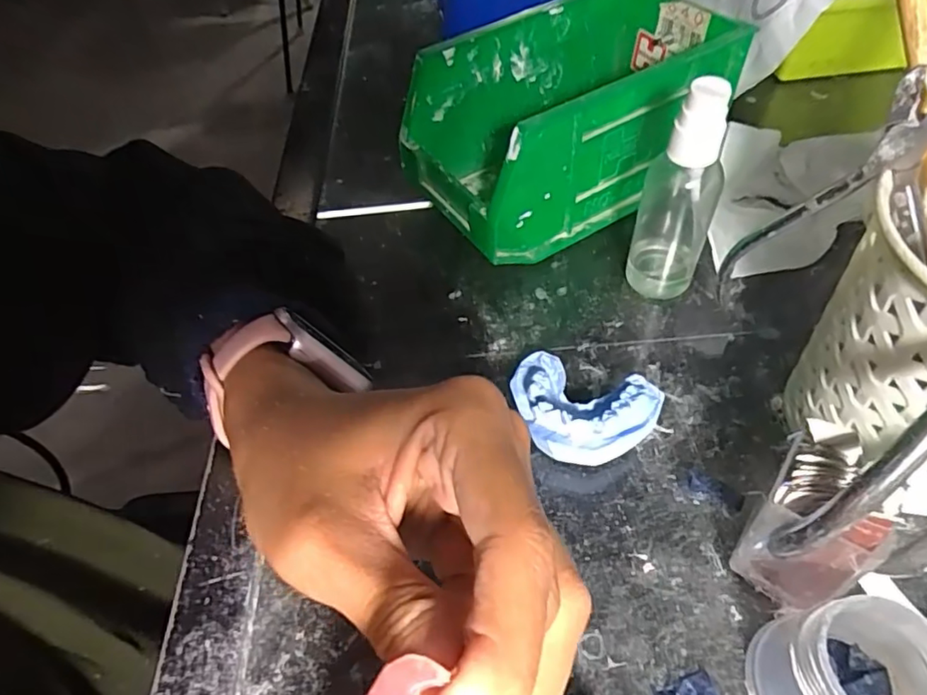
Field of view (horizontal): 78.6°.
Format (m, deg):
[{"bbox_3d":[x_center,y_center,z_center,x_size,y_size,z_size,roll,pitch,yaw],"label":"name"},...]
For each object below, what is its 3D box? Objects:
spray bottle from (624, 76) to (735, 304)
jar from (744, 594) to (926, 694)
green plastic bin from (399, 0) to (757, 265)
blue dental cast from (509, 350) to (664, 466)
[{"bbox_3d":[0.102,-0.072,0.268,0.034,0.110,0.029,17,56,17],"label":"spray bottle"},{"bbox_3d":[0.117,0.102,0.174,0.042,0.049,0.042,-3,53,3],"label":"jar"},{"bbox_3d":[0.058,-0.129,0.330,0.167,0.089,0.096,-29,56,-16],"label":"green plastic bin"},{"bbox_3d":[0.052,0.023,0.253,0.057,0.028,0.058,-3,53,3],"label":"blue dental cast"}]

